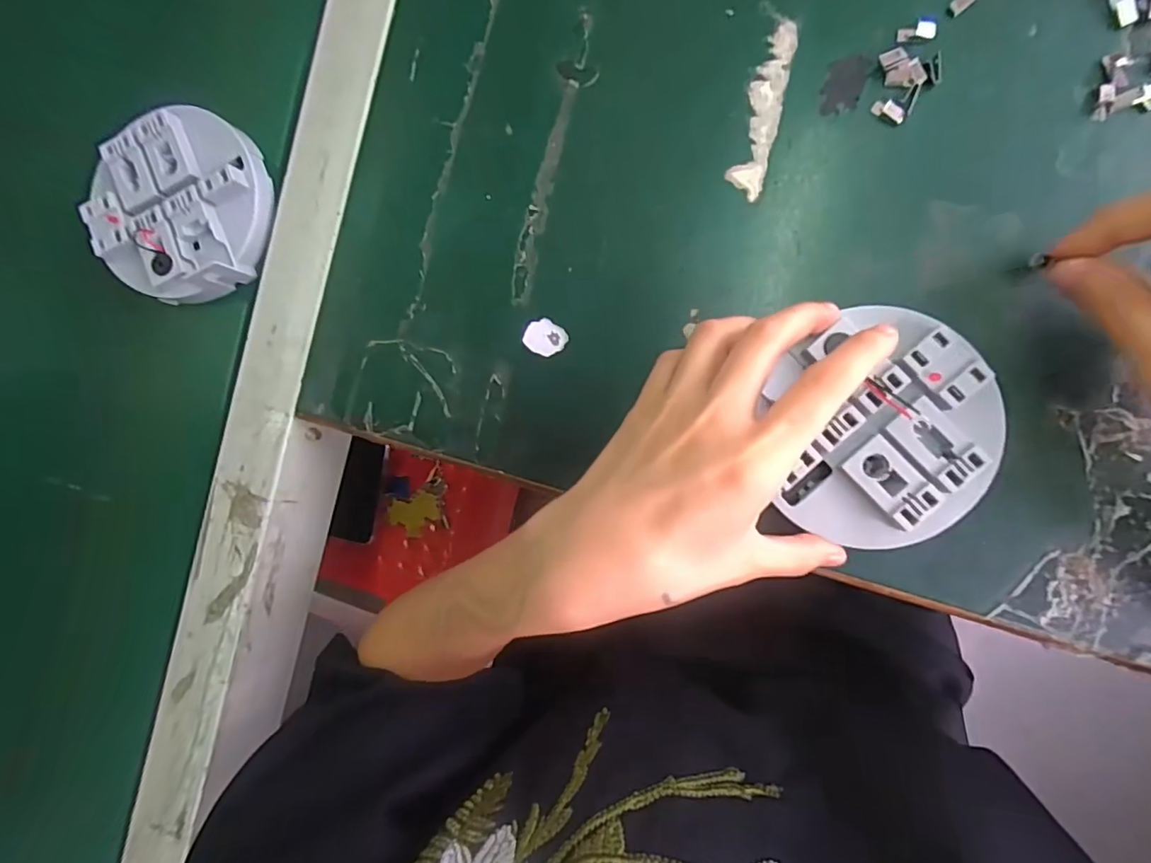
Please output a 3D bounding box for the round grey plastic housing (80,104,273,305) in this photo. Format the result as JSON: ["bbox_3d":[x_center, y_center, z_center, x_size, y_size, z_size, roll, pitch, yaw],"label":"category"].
[{"bbox_3d":[-0.218,-0.125,0.294,0.097,0.020,0.099,0,86,1],"label":"round grey plastic housing"}]

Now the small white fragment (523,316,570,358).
[{"bbox_3d":[-0.015,-0.047,0.268,0.021,0.004,0.017,28,87,3],"label":"small white fragment"}]

